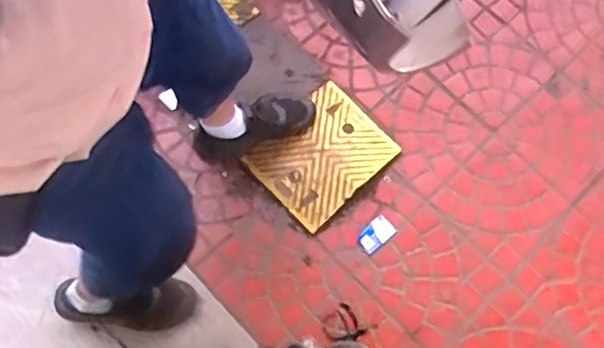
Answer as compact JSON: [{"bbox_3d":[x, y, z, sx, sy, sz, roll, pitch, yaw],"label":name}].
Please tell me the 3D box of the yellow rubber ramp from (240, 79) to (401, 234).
[{"bbox_3d":[0.036,-0.047,1.420,0.284,0.048,0.256,-43,77,-12],"label":"yellow rubber ramp"}]

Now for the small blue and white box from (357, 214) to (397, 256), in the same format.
[{"bbox_3d":[0.166,0.137,1.385,0.087,0.010,0.058,-41,77,-12],"label":"small blue and white box"}]

